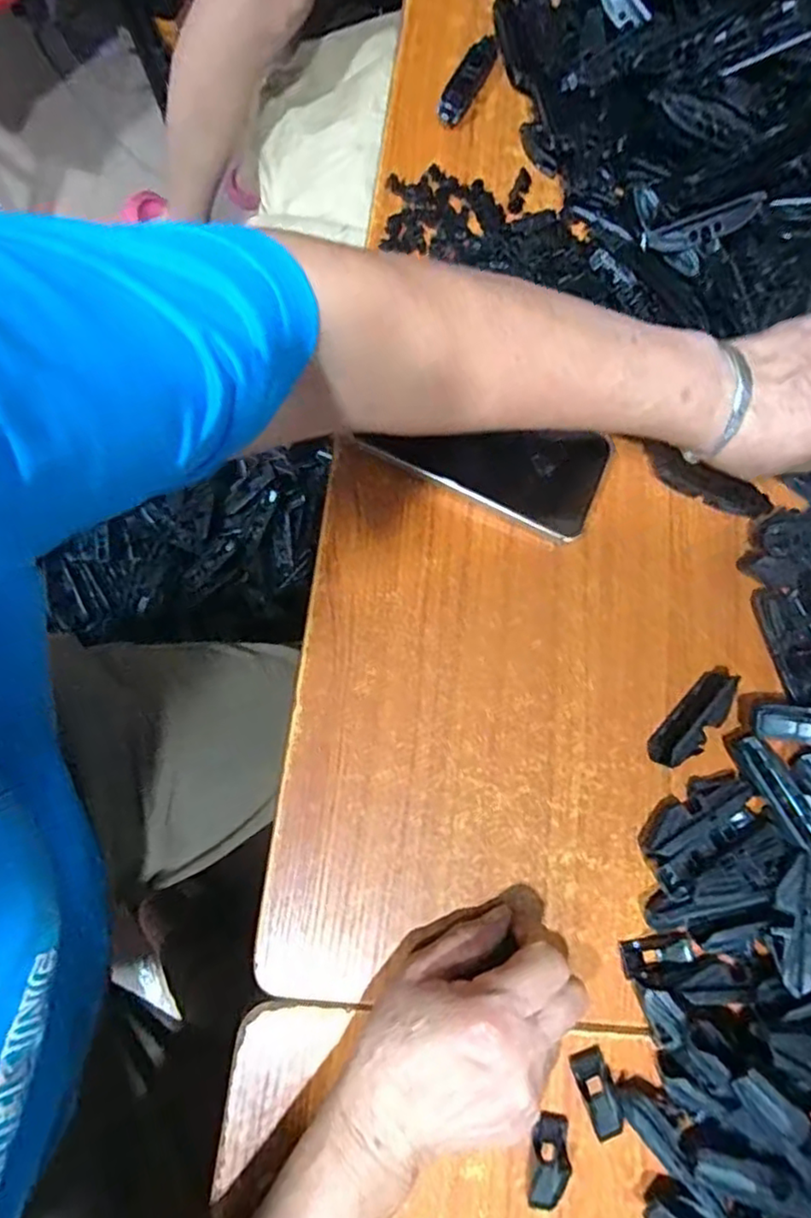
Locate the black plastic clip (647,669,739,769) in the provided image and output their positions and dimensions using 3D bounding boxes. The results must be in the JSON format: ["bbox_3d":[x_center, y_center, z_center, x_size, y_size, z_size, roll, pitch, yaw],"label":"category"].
[{"bbox_3d":[0.179,0.067,0.393,0.026,0.024,0.075,44,77,3],"label":"black plastic clip"}]

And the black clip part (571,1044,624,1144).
[{"bbox_3d":[0.104,0.261,0.347,0.018,0.008,0.043,-18,81,-10],"label":"black clip part"}]

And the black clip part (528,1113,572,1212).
[{"bbox_3d":[0.076,0.290,0.338,0.020,0.006,0.041,9,78,-5],"label":"black clip part"}]

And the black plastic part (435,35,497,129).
[{"bbox_3d":[0.047,-0.387,0.473,0.019,0.023,0.072,25,77,-1],"label":"black plastic part"}]

